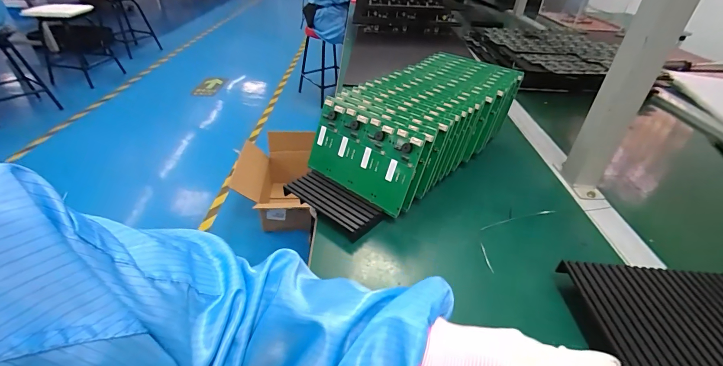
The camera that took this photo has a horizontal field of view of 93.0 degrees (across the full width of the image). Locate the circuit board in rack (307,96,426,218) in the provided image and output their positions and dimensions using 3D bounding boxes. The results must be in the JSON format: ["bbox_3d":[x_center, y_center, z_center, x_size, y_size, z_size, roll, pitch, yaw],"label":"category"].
[{"bbox_3d":[-0.003,-0.042,0.499,0.180,0.115,0.008,29,21,31],"label":"circuit board in rack"}]

